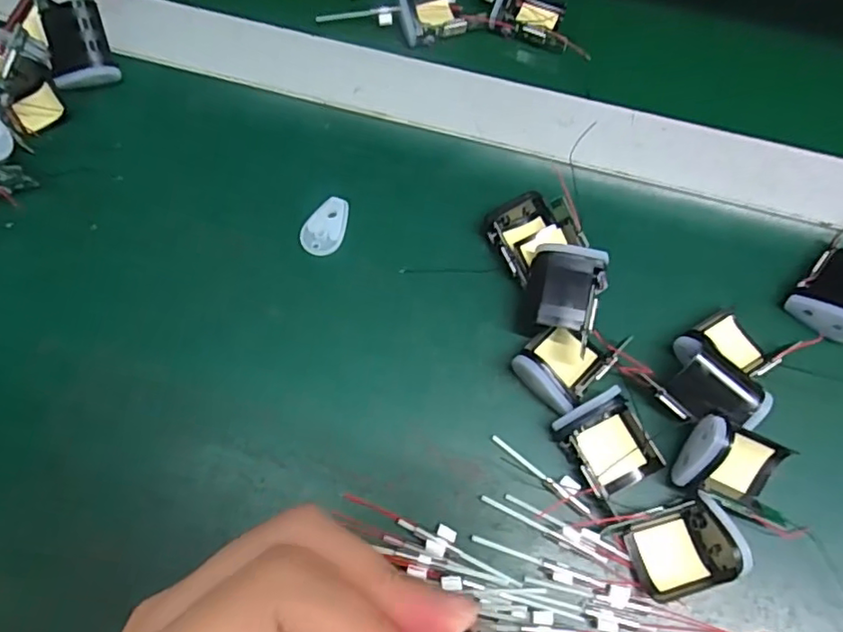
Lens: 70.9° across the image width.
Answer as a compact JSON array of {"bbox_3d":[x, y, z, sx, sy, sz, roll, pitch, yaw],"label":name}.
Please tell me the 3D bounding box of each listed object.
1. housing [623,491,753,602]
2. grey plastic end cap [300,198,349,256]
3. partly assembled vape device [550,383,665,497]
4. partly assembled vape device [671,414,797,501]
[{"bbox_3d":[0.115,0.100,0.255,0.045,0.019,0.035,-20,70,-9],"label":"housing"},{"bbox_3d":[-0.051,-0.049,0.323,0.021,0.004,0.036,19,69,6],"label":"grey plastic end cap"},{"bbox_3d":[0.087,0.058,0.273,0.038,0.016,0.040,-25,71,-11],"label":"partly assembled vape device"},{"bbox_3d":[0.139,0.064,0.260,0.043,0.028,0.029,15,69,5],"label":"partly assembled vape device"}]

